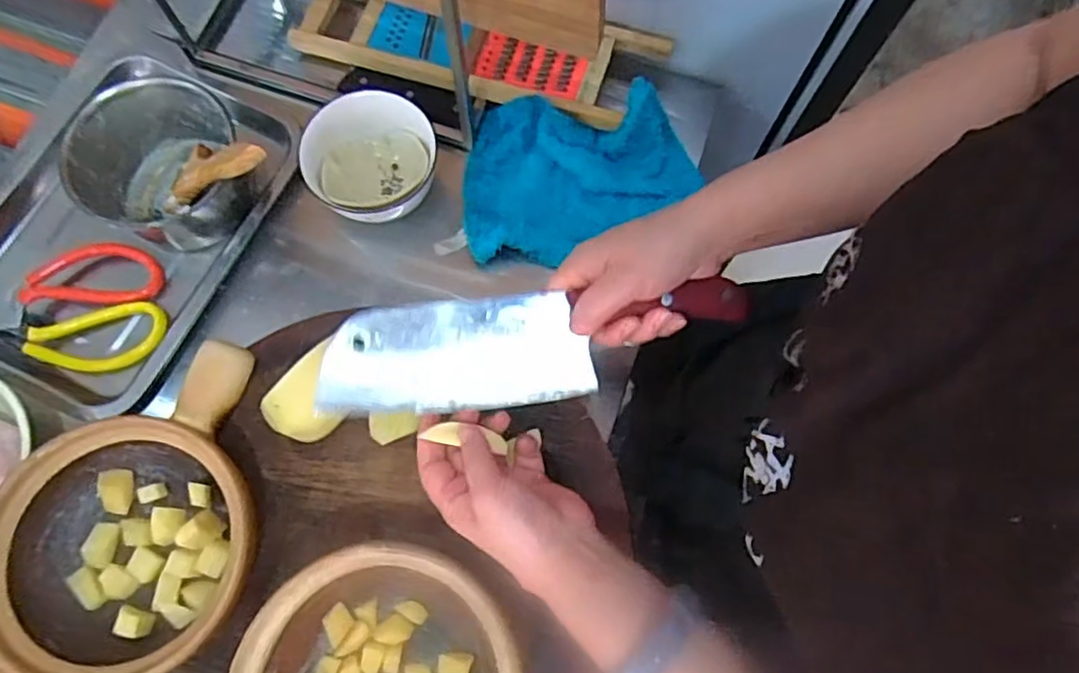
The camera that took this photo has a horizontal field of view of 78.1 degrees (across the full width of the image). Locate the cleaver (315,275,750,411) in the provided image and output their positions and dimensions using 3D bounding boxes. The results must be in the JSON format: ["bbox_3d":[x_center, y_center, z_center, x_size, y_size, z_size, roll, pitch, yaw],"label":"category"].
[{"bbox_3d":[-0.003,0.004,0.432,0.273,0.027,0.068,-9,73,-2],"label":"cleaver"}]

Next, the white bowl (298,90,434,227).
[{"bbox_3d":[-0.145,-0.145,0.571,0.105,0.059,0.106,0,73,-1],"label":"white bowl"}]

